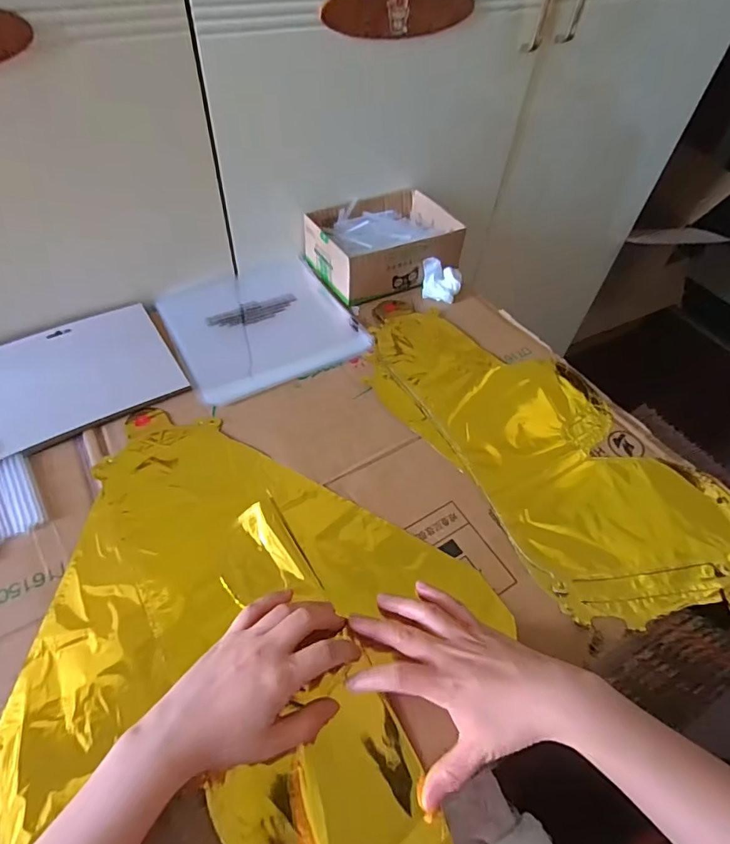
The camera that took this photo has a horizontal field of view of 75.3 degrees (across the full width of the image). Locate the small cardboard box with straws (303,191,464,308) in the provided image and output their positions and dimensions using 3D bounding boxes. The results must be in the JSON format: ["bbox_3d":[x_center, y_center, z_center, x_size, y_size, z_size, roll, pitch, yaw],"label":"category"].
[{"bbox_3d":[0.025,-0.246,0.650,0.192,0.066,0.147,-20,55,-20],"label":"small cardboard box with straws"}]

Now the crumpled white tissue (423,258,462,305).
[{"bbox_3d":[0.103,-0.191,0.631,0.052,0.039,0.044,11,51,4],"label":"crumpled white tissue"}]

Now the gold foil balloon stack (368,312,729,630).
[{"bbox_3d":[0.175,0.015,0.498,0.214,0.013,0.429,-31,59,-26],"label":"gold foil balloon stack"}]

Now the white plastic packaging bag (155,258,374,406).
[{"bbox_3d":[-0.131,-0.128,0.594,0.207,0.017,0.221,-22,56,-21],"label":"white plastic packaging bag"}]

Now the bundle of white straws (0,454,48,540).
[{"bbox_3d":[-0.314,0.066,0.413,0.048,0.004,0.078,-29,59,-25],"label":"bundle of white straws"}]

